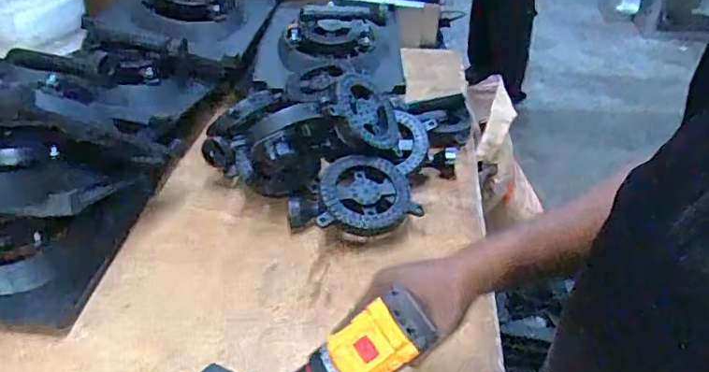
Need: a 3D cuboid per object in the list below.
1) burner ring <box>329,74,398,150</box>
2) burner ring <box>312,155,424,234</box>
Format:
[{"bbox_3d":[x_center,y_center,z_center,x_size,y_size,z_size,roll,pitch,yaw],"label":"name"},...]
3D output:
[{"bbox_3d":[0.019,-0.124,0.940,0.126,0.030,0.139,40,43,-24],"label":"burner ring"},{"bbox_3d":[0.024,0.009,0.863,0.145,0.028,0.141,11,50,-5],"label":"burner ring"}]

